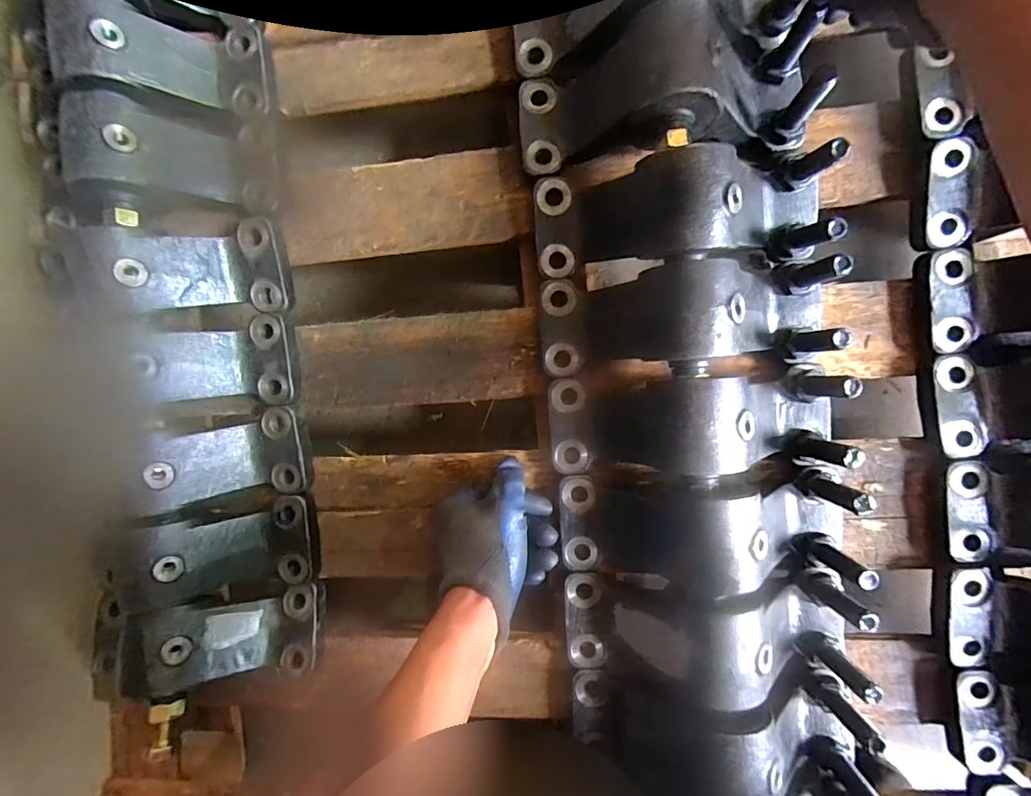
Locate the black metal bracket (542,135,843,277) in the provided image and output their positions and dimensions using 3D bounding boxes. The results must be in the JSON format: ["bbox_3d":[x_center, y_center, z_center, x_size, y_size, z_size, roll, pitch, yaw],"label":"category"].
[{"bbox_3d":[0.127,-0.144,0.353,0.223,0.087,0.084,-2,93,6],"label":"black metal bracket"}]

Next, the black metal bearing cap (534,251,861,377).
[{"bbox_3d":[0.130,-0.062,0.357,0.219,0.086,0.079,-2,93,6],"label":"black metal bearing cap"}]

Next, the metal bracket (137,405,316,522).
[{"bbox_3d":[-0.253,0.053,0.407,0.112,0.077,0.078,-5,92,6],"label":"metal bracket"}]

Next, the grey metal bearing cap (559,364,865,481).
[{"bbox_3d":[0.138,0.020,0.361,0.217,0.088,0.074,-3,92,6],"label":"grey metal bearing cap"}]

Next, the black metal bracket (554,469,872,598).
[{"bbox_3d":[0.151,0.107,0.354,0.229,0.065,0.085,0,93,6],"label":"black metal bracket"}]

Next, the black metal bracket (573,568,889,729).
[{"bbox_3d":[0.155,0.189,0.362,0.224,0.080,0.092,-4,92,6],"label":"black metal bracket"}]

